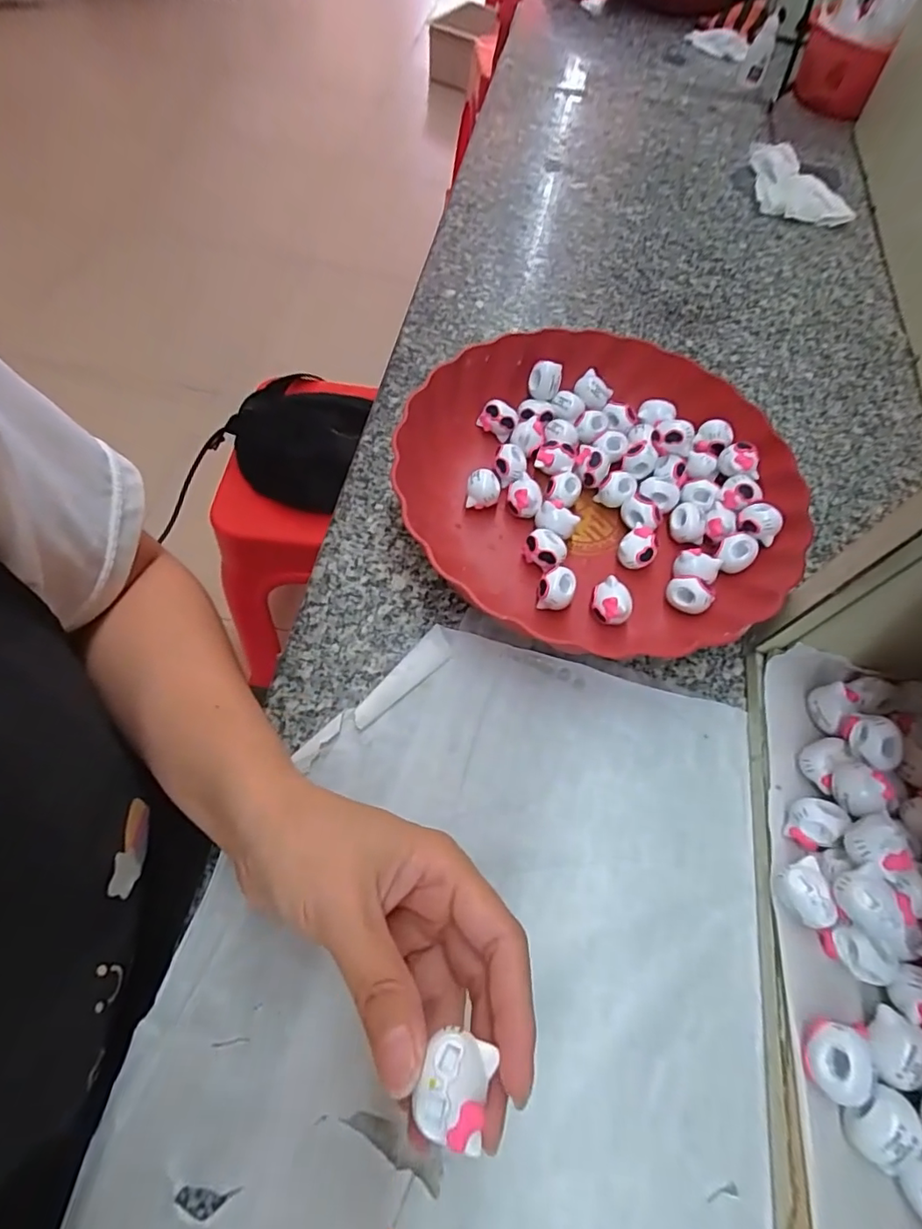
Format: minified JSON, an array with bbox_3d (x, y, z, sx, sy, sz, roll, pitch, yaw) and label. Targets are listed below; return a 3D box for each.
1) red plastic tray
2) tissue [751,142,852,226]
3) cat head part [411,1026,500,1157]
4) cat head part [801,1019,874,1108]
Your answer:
[{"bbox_3d":[0.086,-0.082,0.346,0.246,0.048,0.235,26,62,11],"label":"red plastic tray"},{"bbox_3d":[0.367,-0.465,0.587,0.101,0.034,0.103,5,60,-1],"label":"tissue"},{"bbox_3d":[-0.002,0.133,0.152,0.020,0.007,0.024,17,61,6],"label":"cat head part"},{"bbox_3d":[0.147,0.175,0.213,0.018,0.020,0.025,9,60,1],"label":"cat head part"}]

